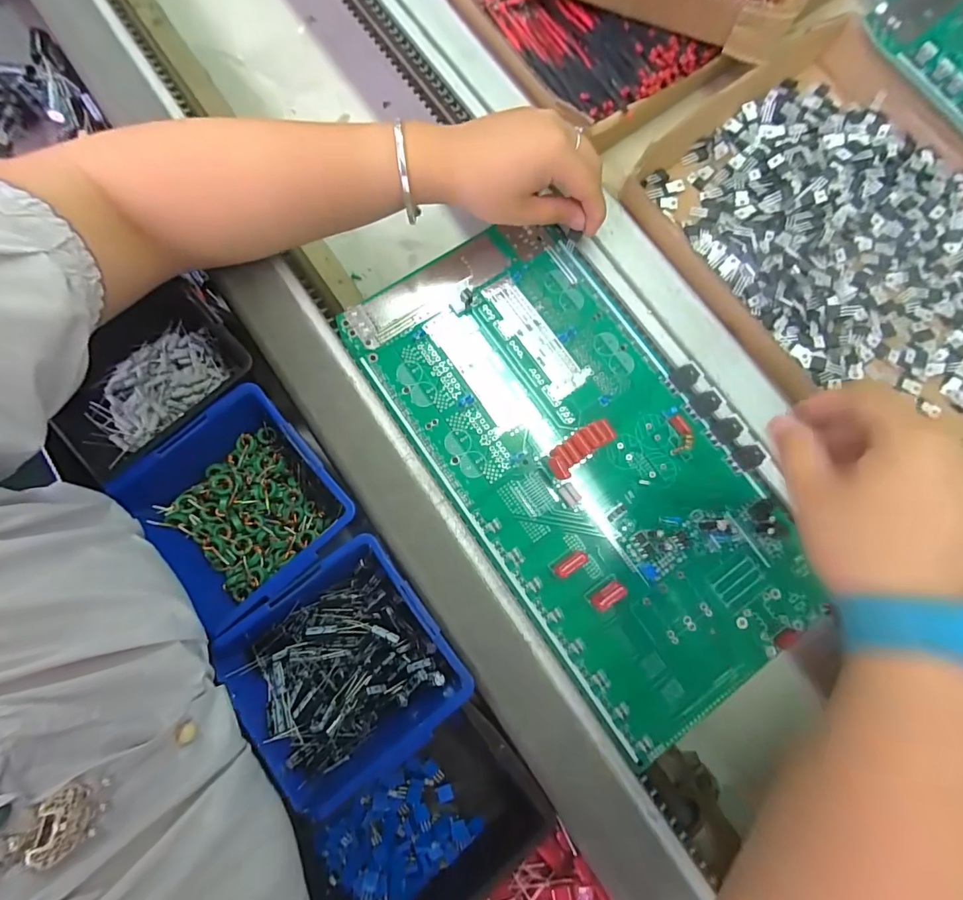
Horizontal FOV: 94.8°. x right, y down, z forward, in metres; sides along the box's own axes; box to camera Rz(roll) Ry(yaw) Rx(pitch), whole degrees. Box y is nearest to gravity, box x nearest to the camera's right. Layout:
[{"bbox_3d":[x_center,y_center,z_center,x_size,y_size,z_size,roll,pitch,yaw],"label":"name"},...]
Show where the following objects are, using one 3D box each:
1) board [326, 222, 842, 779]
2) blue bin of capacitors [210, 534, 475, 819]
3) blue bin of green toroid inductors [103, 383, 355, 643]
[{"bbox_3d":[0.074,-0.001,0.304,0.184,0.018,0.352,-35,81,-7],"label":"board"},{"bbox_3d":[-0.088,0.139,0.283,0.128,0.047,0.117,-37,81,-7],"label":"blue bin of capacitors"},{"bbox_3d":[-0.159,0.041,0.303,0.119,0.052,0.123,-41,83,-7],"label":"blue bin of green toroid inductors"}]

